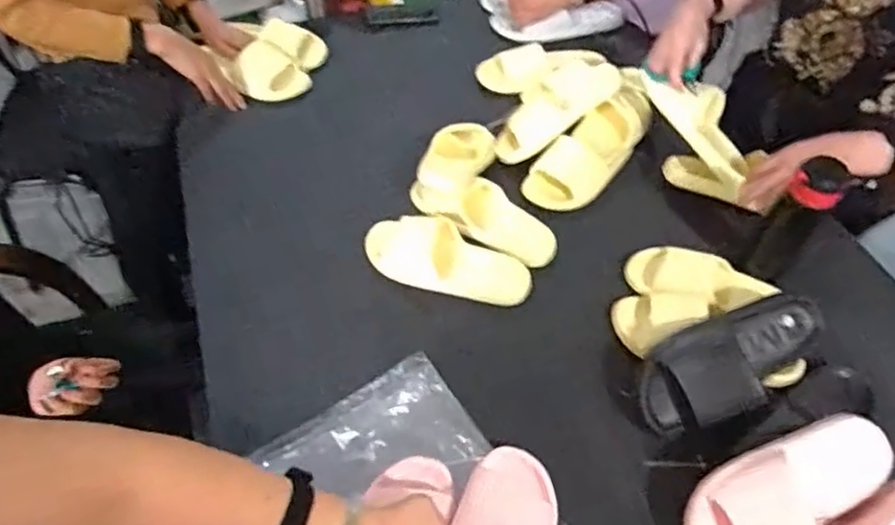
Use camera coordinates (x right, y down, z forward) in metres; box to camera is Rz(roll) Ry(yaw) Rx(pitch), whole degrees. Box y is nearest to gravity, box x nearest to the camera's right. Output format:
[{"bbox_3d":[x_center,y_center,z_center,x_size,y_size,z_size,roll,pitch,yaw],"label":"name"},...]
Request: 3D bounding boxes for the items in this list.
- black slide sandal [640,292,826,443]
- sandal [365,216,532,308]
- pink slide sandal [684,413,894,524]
[{"bbox_3d":[0.365,0.116,0.777,0.281,0.071,0.112,-24,84,-12],"label":"black slide sandal"},{"bbox_3d":[-0.003,-0.003,0.926,0.260,0.078,0.089,18,52,13],"label":"sandal"},{"bbox_3d":[0.374,0.250,0.672,0.249,0.065,0.105,-16,53,-14],"label":"pink slide sandal"}]

